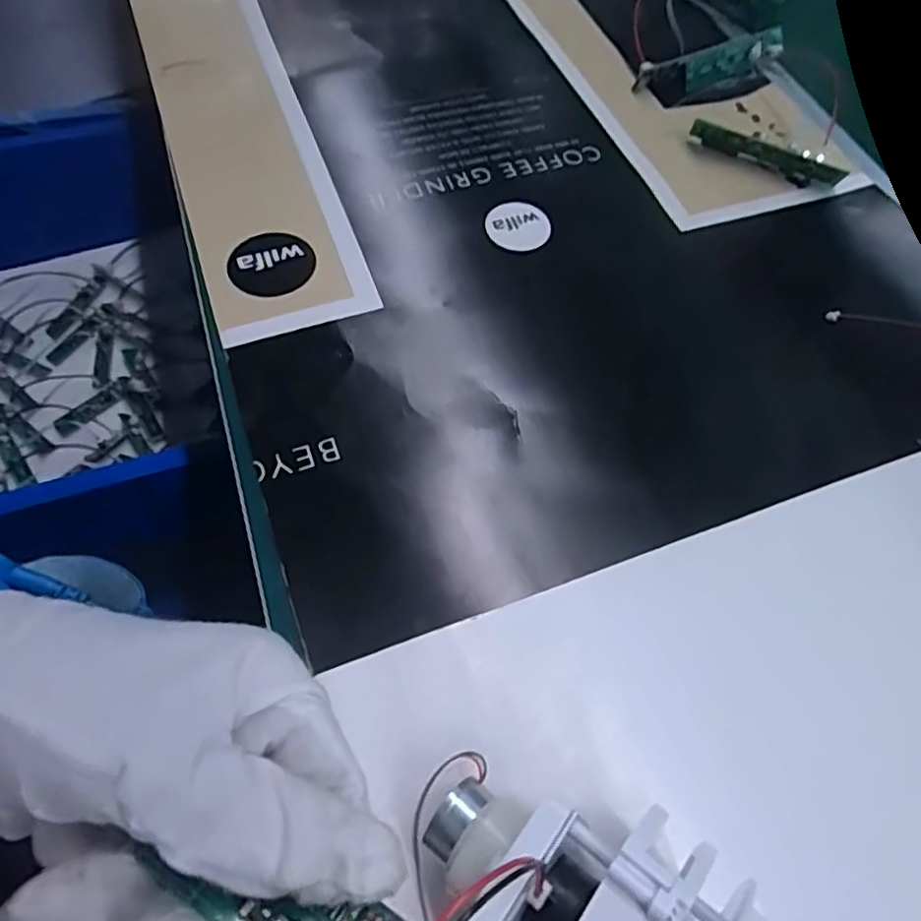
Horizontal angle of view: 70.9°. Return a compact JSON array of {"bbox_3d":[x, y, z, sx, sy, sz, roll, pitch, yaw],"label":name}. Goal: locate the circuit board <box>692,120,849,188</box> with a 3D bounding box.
[{"bbox_3d":[0.173,-0.173,0.365,0.086,0.019,0.007,23,62,10],"label":"circuit board"}]

